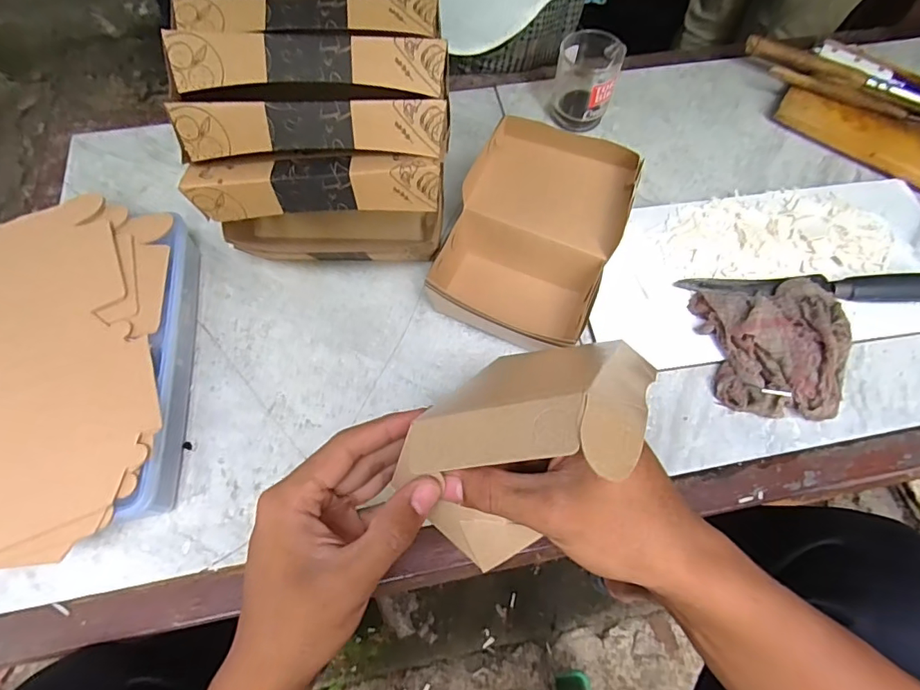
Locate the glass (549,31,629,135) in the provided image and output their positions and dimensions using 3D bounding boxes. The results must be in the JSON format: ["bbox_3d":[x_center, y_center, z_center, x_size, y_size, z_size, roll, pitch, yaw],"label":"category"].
[{"bbox_3d":[0.141,-0.297,0.567,0.067,0.079,0.070,18,64,8],"label":"glass"}]

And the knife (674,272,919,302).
[{"bbox_3d":[0.337,-0.057,0.476,0.246,0.021,0.031,1,62,-1],"label":"knife"}]

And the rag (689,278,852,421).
[{"bbox_3d":[0.286,0.002,0.448,0.119,0.052,0.125,-6,63,-4],"label":"rag"}]

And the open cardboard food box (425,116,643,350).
[{"bbox_3d":[0.067,-0.100,0.462,0.147,0.092,0.182,22,64,10],"label":"open cardboard food box"}]

